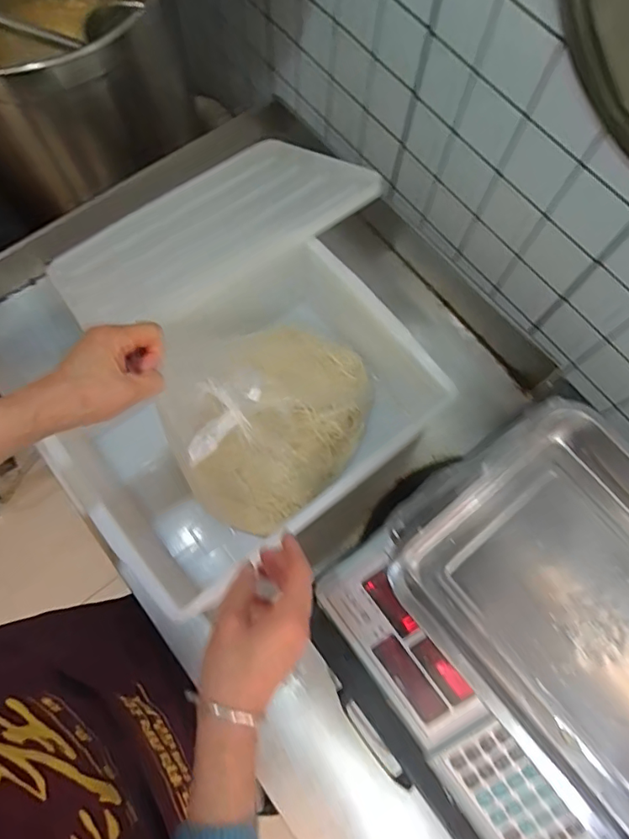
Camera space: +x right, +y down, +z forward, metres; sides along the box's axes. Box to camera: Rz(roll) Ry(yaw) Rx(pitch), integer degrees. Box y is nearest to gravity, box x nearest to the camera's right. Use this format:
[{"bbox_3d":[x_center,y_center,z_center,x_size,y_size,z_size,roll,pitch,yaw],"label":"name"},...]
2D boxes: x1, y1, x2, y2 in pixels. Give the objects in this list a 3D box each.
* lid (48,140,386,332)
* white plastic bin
[{"bbox_3d":[-0.155,-0.267,0.715,0.420,0.017,0.302,-36,53,-9],"label":"lid"},{"bbox_3d":[-0.071,-0.005,0.628,0.397,0.167,0.274,-36,77,-11],"label":"white plastic bin"}]

